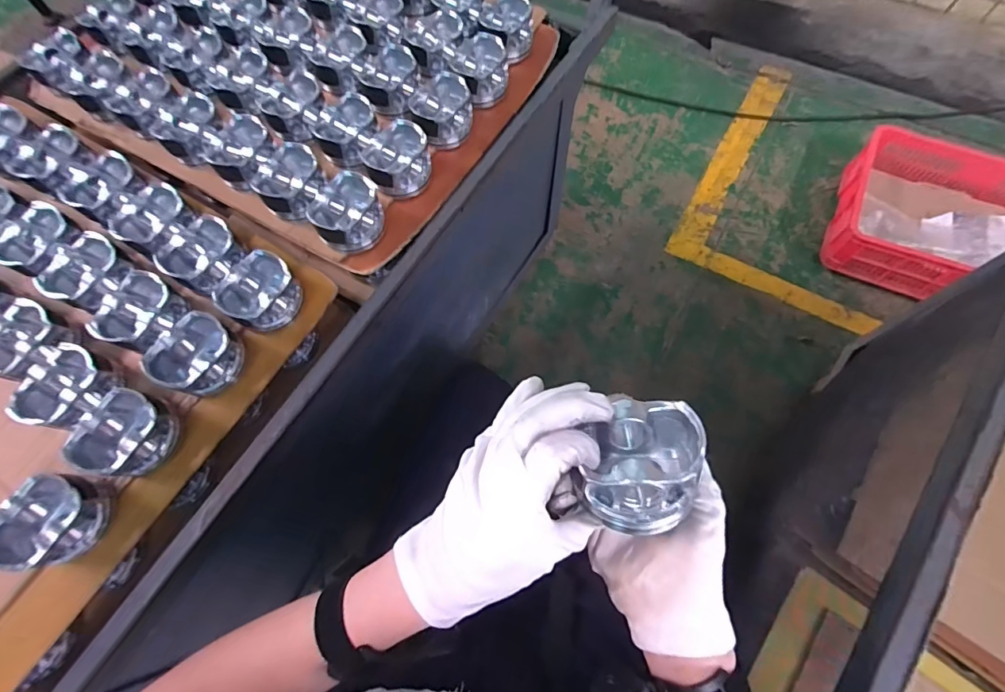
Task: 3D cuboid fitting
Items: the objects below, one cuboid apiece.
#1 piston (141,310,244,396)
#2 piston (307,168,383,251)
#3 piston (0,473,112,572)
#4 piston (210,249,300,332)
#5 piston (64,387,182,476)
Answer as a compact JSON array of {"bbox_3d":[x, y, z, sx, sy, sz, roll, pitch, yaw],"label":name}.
[{"bbox_3d":[-0.327,0.010,0.481,0.067,0.048,0.081,22,71,10],"label":"piston"},{"bbox_3d":[-0.186,-0.159,0.538,0.081,0.061,0.068,-42,73,-14],"label":"piston"},{"bbox_3d":[-0.422,0.165,0.417,0.063,0.052,0.082,26,71,11],"label":"piston"},{"bbox_3d":[-0.276,-0.062,0.509,0.071,0.050,0.082,34,73,14],"label":"piston"},{"bbox_3d":[-0.377,0.089,0.450,0.067,0.050,0.077,15,70,7],"label":"piston"}]

